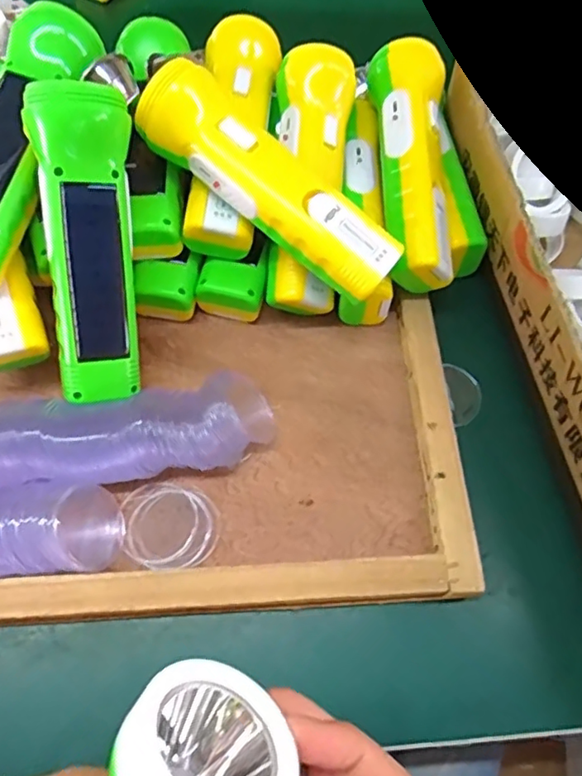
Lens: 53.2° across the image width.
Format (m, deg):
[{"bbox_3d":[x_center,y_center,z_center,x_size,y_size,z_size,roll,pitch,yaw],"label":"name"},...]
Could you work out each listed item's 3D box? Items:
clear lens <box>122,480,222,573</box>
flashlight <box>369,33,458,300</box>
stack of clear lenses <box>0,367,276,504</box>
[{"bbox_3d":[-0.066,0.076,0.322,0.050,0.007,0.050,1,62,-3],"label":"clear lens"},{"bbox_3d":[0.081,-0.147,0.382,0.046,0.041,0.163,-1,77,-4],"label":"flashlight"},{"bbox_3d":[-0.194,0.035,0.316,0.361,0.037,0.052,-5,63,-6],"label":"stack of clear lenses"}]

